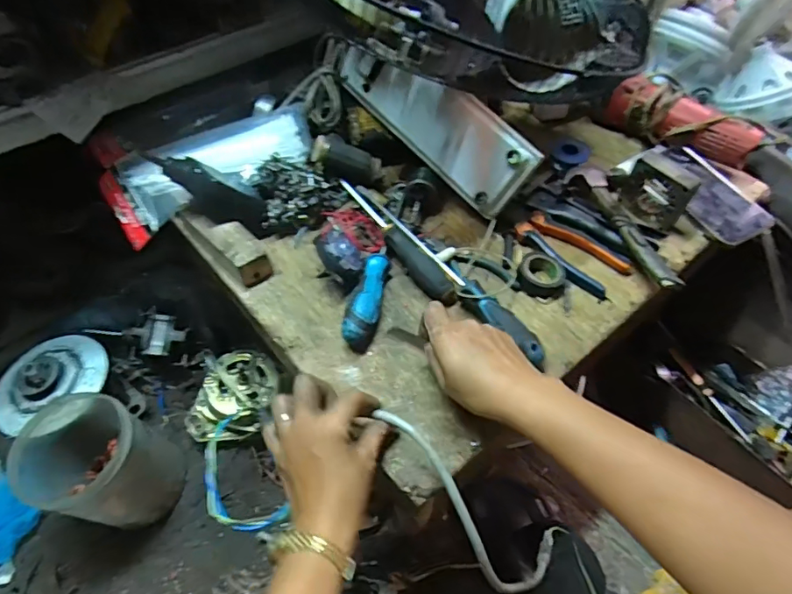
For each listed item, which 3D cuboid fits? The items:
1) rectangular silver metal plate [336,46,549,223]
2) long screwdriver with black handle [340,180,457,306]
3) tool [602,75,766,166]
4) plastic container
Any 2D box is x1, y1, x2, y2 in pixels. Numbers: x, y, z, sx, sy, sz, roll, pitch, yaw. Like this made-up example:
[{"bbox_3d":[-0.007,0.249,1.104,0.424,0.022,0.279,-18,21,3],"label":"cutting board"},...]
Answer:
[{"bbox_3d":[0.045,-0.225,0.647,0.283,0.098,0.028,47,37,14],"label":"rectangular silver metal plate"},{"bbox_3d":[0.001,-0.065,0.603,0.028,0.034,0.193,-32,62,-24],"label":"long screwdriver with black handle"},{"bbox_3d":[0.394,-0.240,0.726,0.055,0.056,0.196,-37,64,-26],"label":"tool"},{"bbox_3d":[-0.386,0.218,0.683,0.158,0.175,0.131,15,55,8],"label":"plastic container"}]

